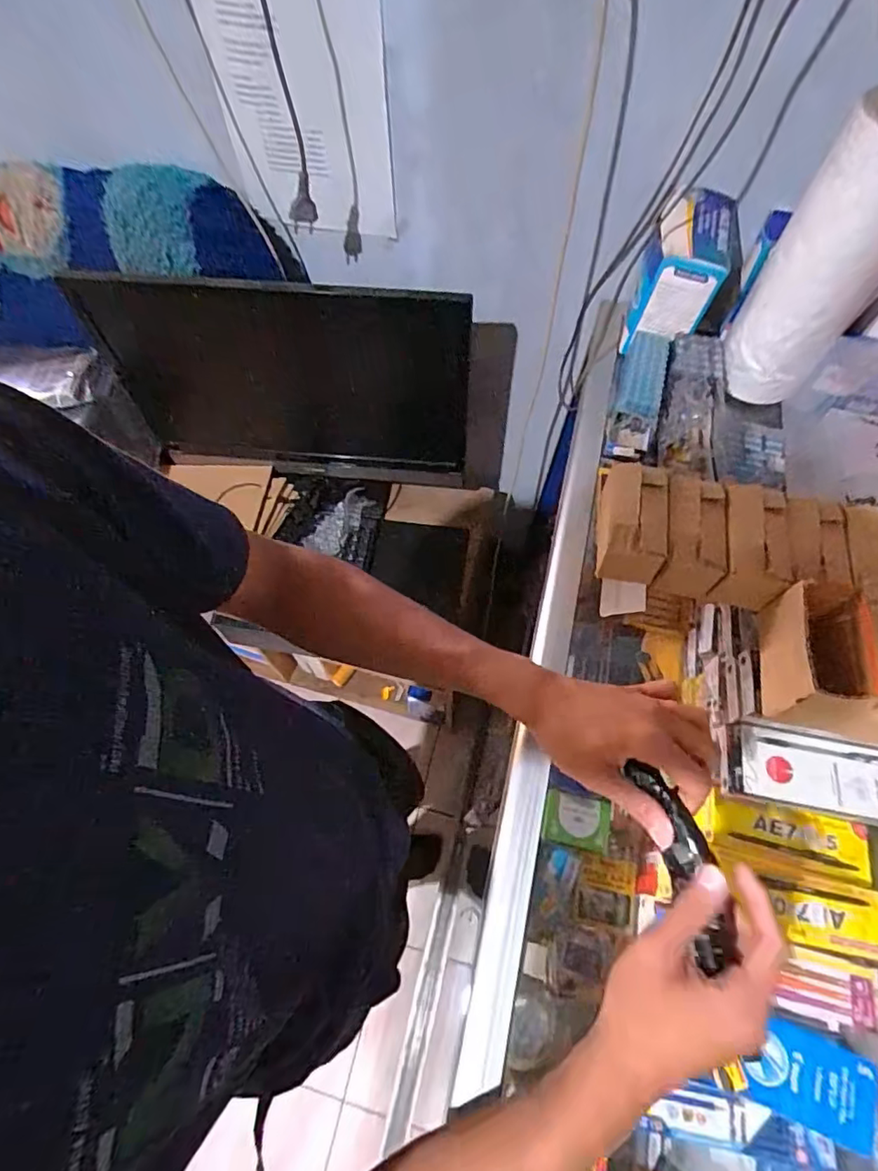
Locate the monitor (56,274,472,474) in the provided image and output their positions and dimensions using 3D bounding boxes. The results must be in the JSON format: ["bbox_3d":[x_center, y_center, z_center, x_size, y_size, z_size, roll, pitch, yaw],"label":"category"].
[{"bbox_3d":[-0.231,-0.303,0.825,0.538,0.314,0.052,6,63,4],"label":"monitor"}]

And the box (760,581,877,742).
[{"bbox_3d":[0.361,0.067,0.449,0.159,0.068,0.107,10,63,6],"label":"box"}]

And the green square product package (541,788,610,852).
[{"bbox_3d":[0.205,0.350,0.811,0.093,0.012,0.071,10,63,6],"label":"green square product package"}]

